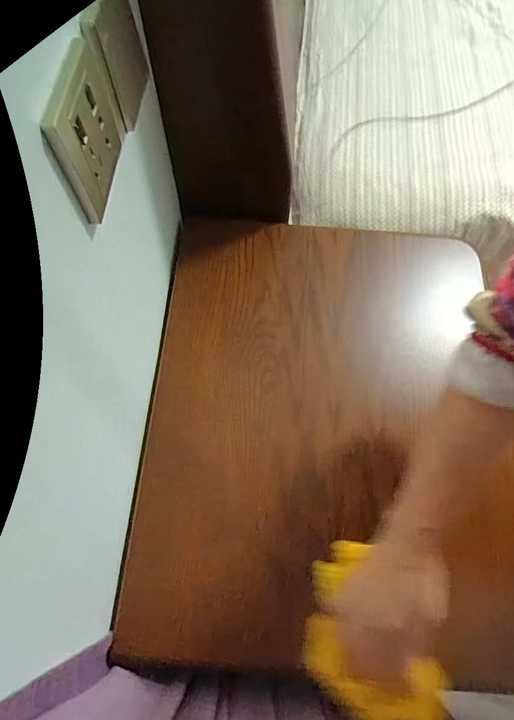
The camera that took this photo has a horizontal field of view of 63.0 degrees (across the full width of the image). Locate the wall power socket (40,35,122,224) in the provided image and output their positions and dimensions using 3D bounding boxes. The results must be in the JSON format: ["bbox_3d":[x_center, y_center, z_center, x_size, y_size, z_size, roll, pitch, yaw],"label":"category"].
[{"bbox_3d":[-0.121,-0.170,0.303,0.013,0.085,0.099,4,67,2],"label":"wall power socket"}]

